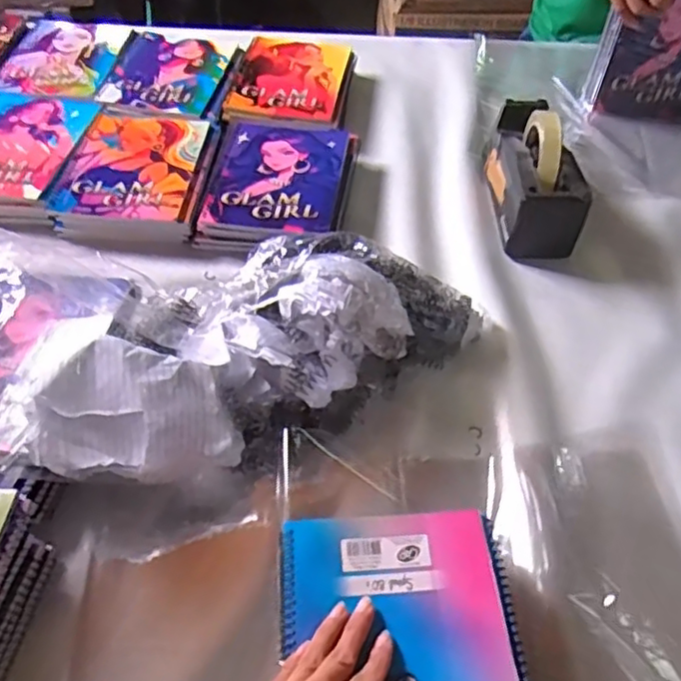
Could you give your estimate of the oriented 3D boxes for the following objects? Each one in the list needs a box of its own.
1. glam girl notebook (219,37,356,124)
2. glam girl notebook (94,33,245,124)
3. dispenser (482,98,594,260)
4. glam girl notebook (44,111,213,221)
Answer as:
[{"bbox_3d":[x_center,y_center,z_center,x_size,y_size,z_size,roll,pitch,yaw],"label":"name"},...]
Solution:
[{"bbox_3d":[-0.068,-0.379,0.935,0.159,0.016,0.191,7,51,4],"label":"glam girl notebook"},{"bbox_3d":[-0.239,-0.380,0.927,0.167,0.011,0.196,6,51,4],"label":"glam girl notebook"},{"bbox_3d":[0.226,-0.208,0.771,0.077,0.116,0.194,-2,51,-3],"label":"dispenser"},{"bbox_3d":[-0.249,-0.219,0.802,0.158,0.015,0.189,6,51,4],"label":"glam girl notebook"}]

